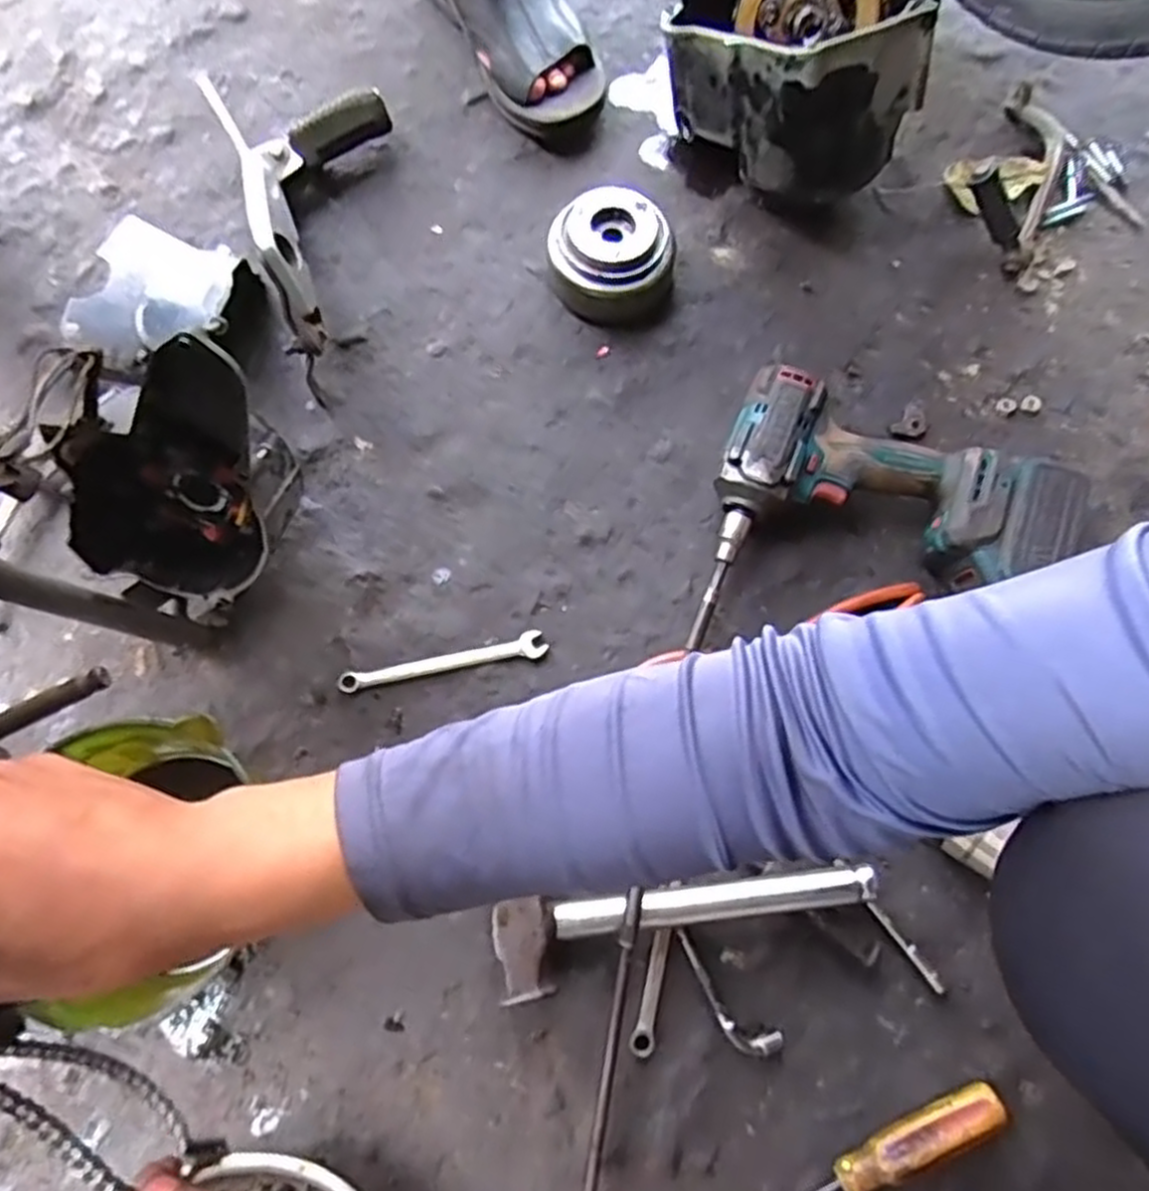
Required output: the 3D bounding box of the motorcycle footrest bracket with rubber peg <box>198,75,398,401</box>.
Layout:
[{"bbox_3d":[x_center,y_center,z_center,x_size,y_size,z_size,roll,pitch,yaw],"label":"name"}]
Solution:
[{"bbox_3d":[-0.212,-0.345,0.652,0.150,0.103,0.304,-22,76,-5],"label":"motorcycle footrest bracket with rubber peg"}]

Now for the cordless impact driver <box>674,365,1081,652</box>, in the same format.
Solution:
[{"bbox_3d":[0.229,-0.049,0.580,0.247,0.079,0.214,12,75,2],"label":"cordless impact driver"}]

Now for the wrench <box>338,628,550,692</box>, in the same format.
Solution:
[{"bbox_3d":[-0.101,0.052,0.589,0.158,0.010,0.020,-13,75,-3],"label":"wrench"}]

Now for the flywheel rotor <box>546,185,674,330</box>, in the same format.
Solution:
[{"bbox_3d":[0.031,-0.286,0.650,0.102,0.062,0.092,7,75,2],"label":"flywheel rotor"}]

